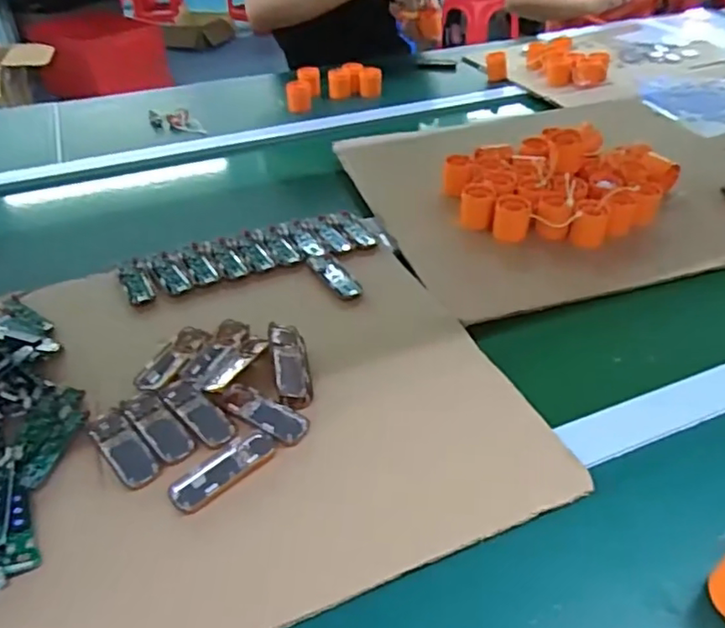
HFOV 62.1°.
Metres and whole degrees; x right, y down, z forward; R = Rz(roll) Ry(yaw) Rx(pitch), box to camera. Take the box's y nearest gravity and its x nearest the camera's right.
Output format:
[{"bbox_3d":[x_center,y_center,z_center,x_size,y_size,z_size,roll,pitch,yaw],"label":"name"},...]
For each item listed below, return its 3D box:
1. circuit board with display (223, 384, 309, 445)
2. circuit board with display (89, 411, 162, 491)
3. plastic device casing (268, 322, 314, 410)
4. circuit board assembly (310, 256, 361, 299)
[{"bbox_3d":[-0.082,0.081,0.496,0.084,0.004,0.030,20,44,25],"label":"circuit board with display"},{"bbox_3d":[-0.187,0.104,0.470,0.029,0.004,0.086,-31,47,-32],"label":"circuit board with display"},{"bbox_3d":[-0.063,0.043,0.529,0.030,0.019,0.091,-9,39,-9],"label":"plastic device casing"},{"bbox_3d":[-0.029,-0.042,0.644,0.026,0.008,0.083,-20,42,-21],"label":"circuit board assembly"}]

